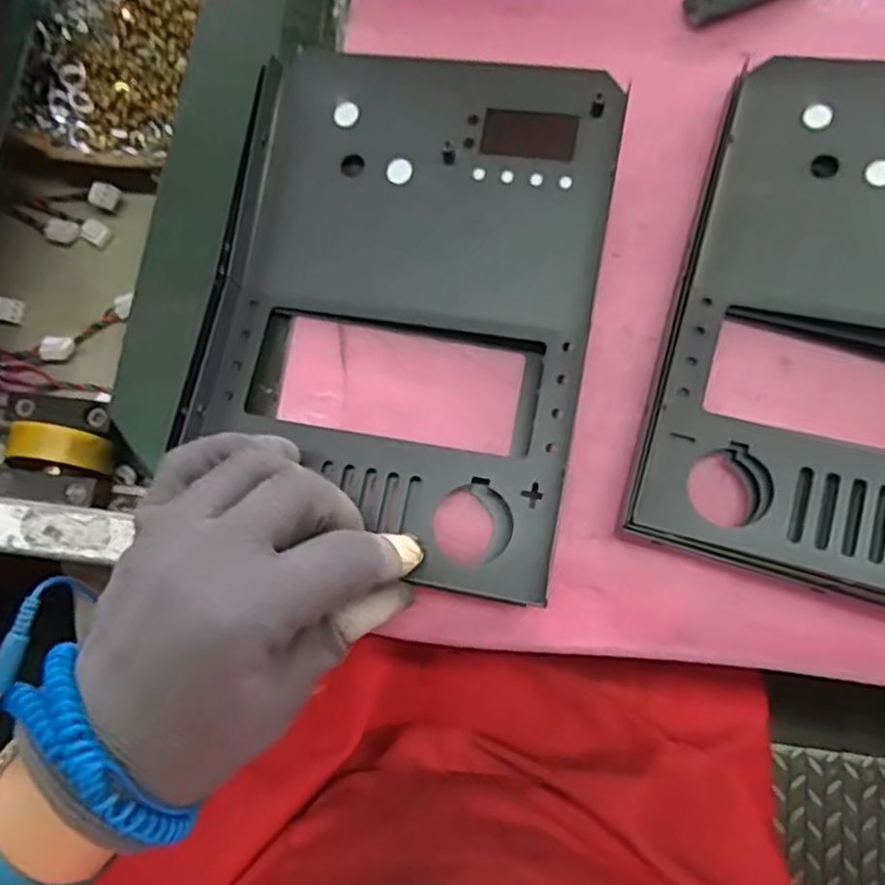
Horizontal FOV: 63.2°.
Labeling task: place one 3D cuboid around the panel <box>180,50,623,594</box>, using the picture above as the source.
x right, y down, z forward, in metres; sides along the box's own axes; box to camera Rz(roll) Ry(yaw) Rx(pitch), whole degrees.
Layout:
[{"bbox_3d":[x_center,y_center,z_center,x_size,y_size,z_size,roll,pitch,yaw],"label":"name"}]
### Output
[{"bbox_3d":[-0.017,-0.056,0.295,0.152,0.032,0.210,11,79,3],"label":"panel"}]

